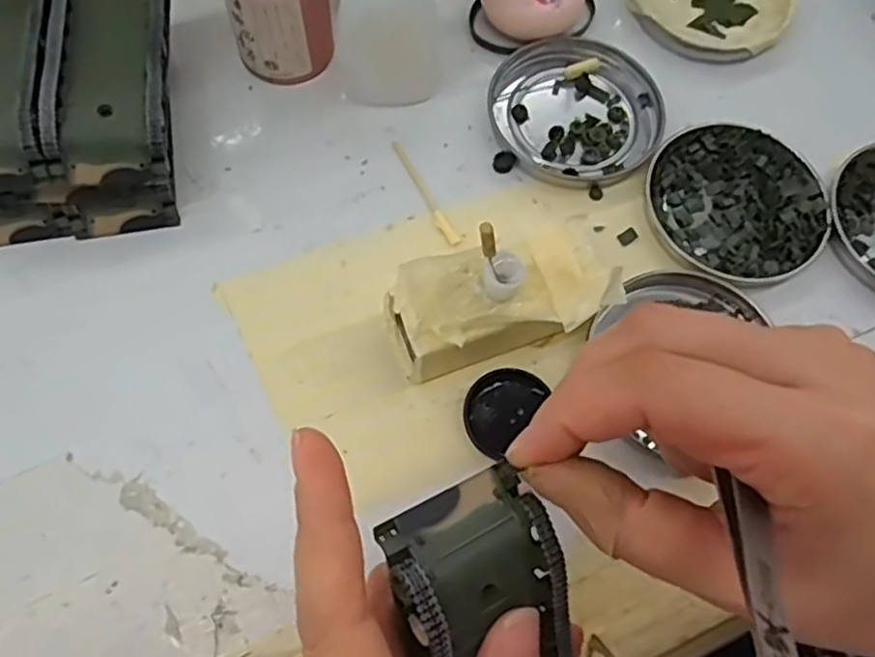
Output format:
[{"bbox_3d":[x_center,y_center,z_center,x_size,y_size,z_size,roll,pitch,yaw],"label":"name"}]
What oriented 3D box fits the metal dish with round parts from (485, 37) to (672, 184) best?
[{"bbox_3d":[0.065,-0.102,0.328,0.077,0.009,0.074,1,68,-2],"label":"metal dish with round parts"}]

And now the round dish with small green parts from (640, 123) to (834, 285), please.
[{"bbox_3d":[0.132,-0.056,0.312,0.073,0.010,0.077,1,68,-2],"label":"round dish with small green parts"}]

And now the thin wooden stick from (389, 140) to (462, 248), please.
[{"bbox_3d":[-0.006,-0.061,0.311,0.006,0.004,0.058,-27,72,-13],"label":"thin wooden stick"}]

